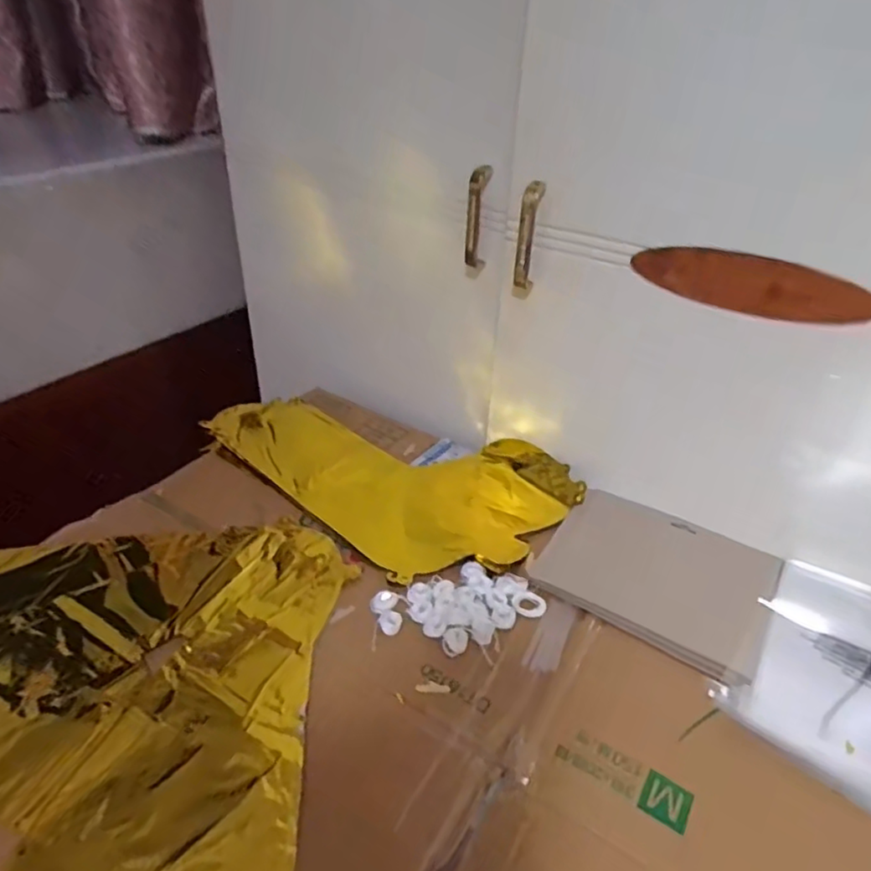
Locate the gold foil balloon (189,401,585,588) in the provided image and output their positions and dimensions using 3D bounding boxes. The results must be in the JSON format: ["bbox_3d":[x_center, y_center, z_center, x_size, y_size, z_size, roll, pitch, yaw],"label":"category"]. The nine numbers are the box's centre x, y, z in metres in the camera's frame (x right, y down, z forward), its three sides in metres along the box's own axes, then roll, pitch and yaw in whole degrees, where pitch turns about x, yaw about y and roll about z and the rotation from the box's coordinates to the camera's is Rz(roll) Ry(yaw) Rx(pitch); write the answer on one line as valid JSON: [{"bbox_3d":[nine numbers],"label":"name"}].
[{"bbox_3d":[-0.052,0.029,0.751,0.403,0.046,0.255,29,43,32],"label":"gold foil balloon"}]

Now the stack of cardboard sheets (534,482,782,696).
[{"bbox_3d":[0.213,0.133,0.616,0.200,0.015,0.166,24,40,26],"label":"stack of cardboard sheets"}]

